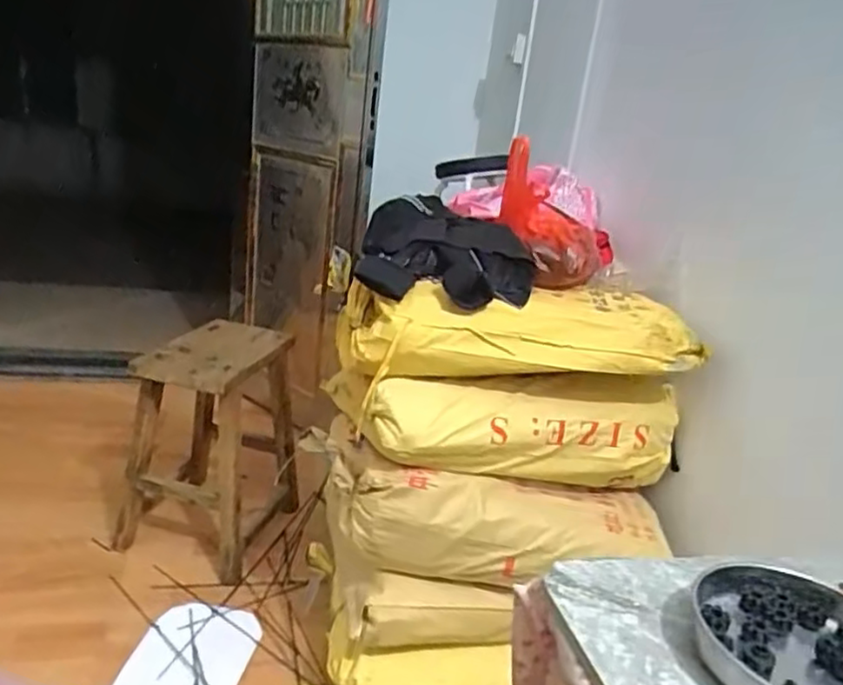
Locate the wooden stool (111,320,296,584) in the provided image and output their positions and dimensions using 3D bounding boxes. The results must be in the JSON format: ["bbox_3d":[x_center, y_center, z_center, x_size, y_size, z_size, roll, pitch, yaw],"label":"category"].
[{"bbox_3d":[-0.529,0.241,1.719,0.337,0.484,0.434,10,18,9],"label":"wooden stool"}]

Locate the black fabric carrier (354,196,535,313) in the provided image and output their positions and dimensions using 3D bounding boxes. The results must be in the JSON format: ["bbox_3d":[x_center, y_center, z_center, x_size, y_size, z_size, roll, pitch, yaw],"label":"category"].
[{"bbox_3d":[0.048,-0.152,1.208,0.305,0.155,0.218,6,17,-2],"label":"black fabric carrier"}]

